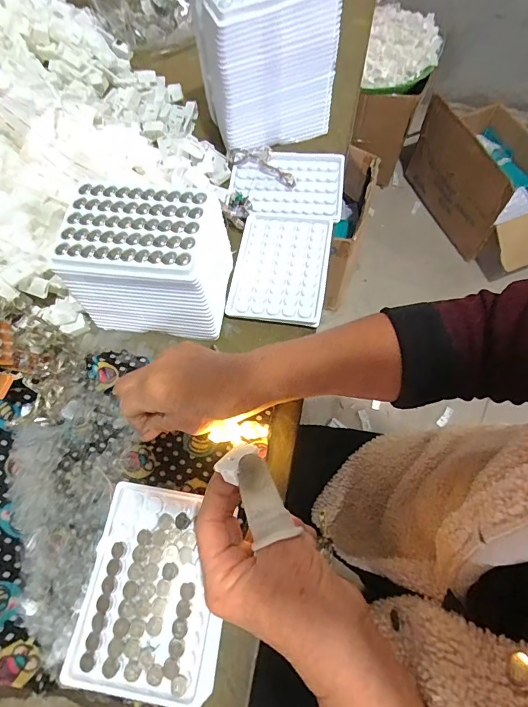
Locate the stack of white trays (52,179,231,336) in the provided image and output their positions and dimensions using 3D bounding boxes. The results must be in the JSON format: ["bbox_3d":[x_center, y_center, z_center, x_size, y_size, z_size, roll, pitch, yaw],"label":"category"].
[{"bbox_3d":[-0.102,-0.088,0.385,0.141,0.090,0.101,6,67,5],"label":"stack of white trays"}]

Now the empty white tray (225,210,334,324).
[{"bbox_3d":[0.018,-0.094,0.429,0.095,0.008,0.132,8,68,6],"label":"empty white tray"}]

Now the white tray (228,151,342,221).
[{"bbox_3d":[0.027,-0.197,0.477,0.130,0.009,0.092,8,68,6],"label":"white tray"}]

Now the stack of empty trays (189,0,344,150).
[{"bbox_3d":[-0.002,-0.325,0.450,0.137,0.151,0.096,-26,68,-8],"label":"stack of empty trays"}]

